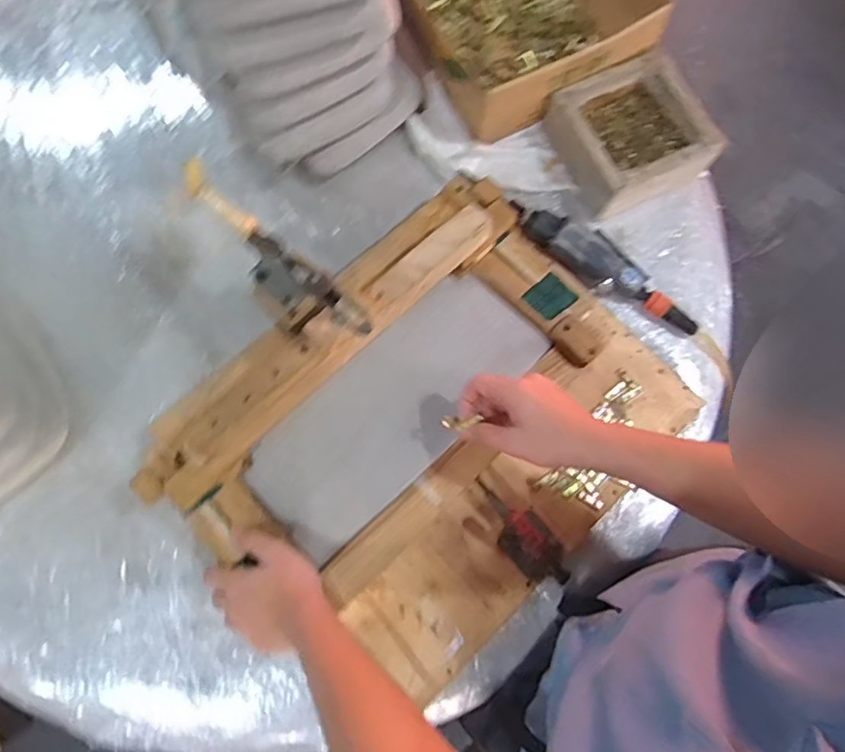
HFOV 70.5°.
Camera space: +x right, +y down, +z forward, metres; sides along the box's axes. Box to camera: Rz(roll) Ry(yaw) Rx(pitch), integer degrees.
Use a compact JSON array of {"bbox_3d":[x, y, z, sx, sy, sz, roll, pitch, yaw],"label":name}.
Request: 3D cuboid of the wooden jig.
[{"bbox_3d":[0.017,0.041,0.666,0.416,0.145,0.513,42,78,11],"label":"wooden jig"}]

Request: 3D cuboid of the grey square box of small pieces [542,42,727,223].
[{"bbox_3d":[0.273,-0.311,0.775,0.167,0.078,0.173,-23,77,-7],"label":"grey square box of small pieces"}]

